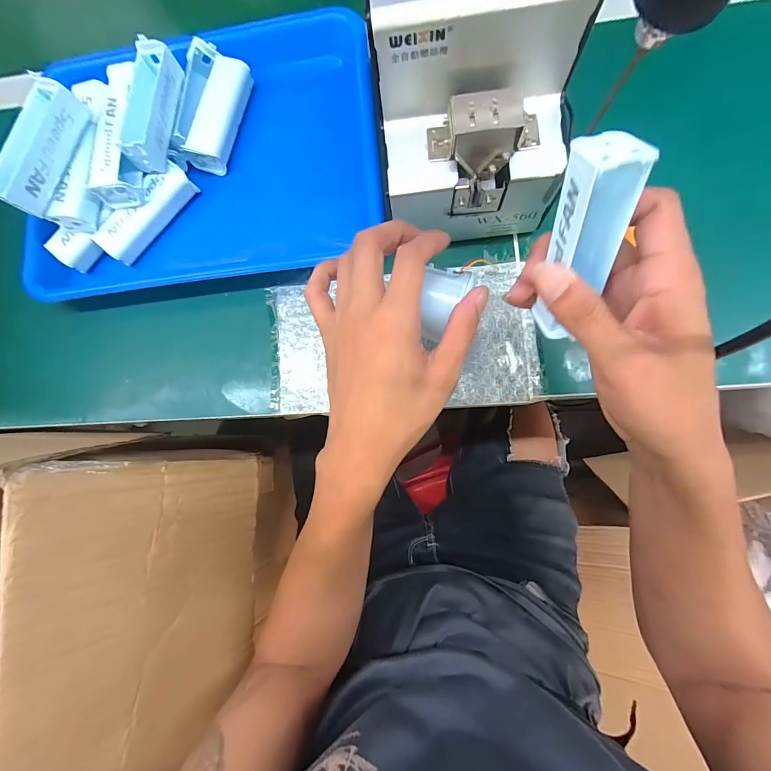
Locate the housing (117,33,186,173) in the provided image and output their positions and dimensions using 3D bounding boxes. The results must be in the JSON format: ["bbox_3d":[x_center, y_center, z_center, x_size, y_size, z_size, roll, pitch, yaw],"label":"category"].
[{"bbox_3d":[-0.204,-0.245,0.317,0.028,0.031,0.103,6,83,6],"label":"housing"}]

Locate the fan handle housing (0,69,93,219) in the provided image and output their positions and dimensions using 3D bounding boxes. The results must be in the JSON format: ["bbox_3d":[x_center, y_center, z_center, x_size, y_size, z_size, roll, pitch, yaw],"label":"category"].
[{"bbox_3d":[-0.279,-0.191,0.293,0.024,0.034,0.100,24,85,8],"label":"fan handle housing"}]

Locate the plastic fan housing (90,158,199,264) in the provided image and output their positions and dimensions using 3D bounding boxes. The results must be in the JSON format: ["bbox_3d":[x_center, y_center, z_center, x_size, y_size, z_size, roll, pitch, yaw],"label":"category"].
[{"bbox_3d":[-0.222,-0.161,0.337,0.030,0.021,0.099,41,88,9],"label":"plastic fan housing"}]

